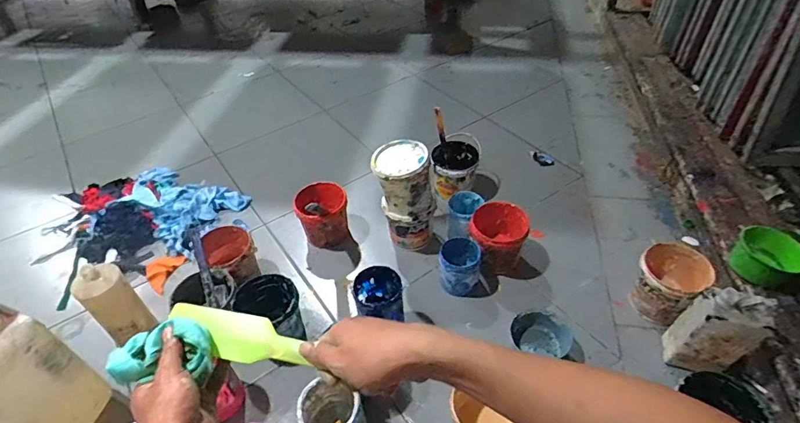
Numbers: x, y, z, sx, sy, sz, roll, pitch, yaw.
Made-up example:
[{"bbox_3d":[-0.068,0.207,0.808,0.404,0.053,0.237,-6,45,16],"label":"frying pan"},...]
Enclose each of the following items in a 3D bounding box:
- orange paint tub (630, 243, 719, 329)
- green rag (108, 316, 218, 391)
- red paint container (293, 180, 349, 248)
[{"bbox_3d":[0.554,0.151,0.924,0.135,0.120,0.118,-30,49,-24],"label":"orange paint tub"},{"bbox_3d":[-0.238,0.142,0.452,0.094,0.032,0.063,-9,44,-4],"label":"green rag"},{"bbox_3d":[-0.194,0.009,1.134,0.126,0.127,0.134,-3,44,3],"label":"red paint container"}]

